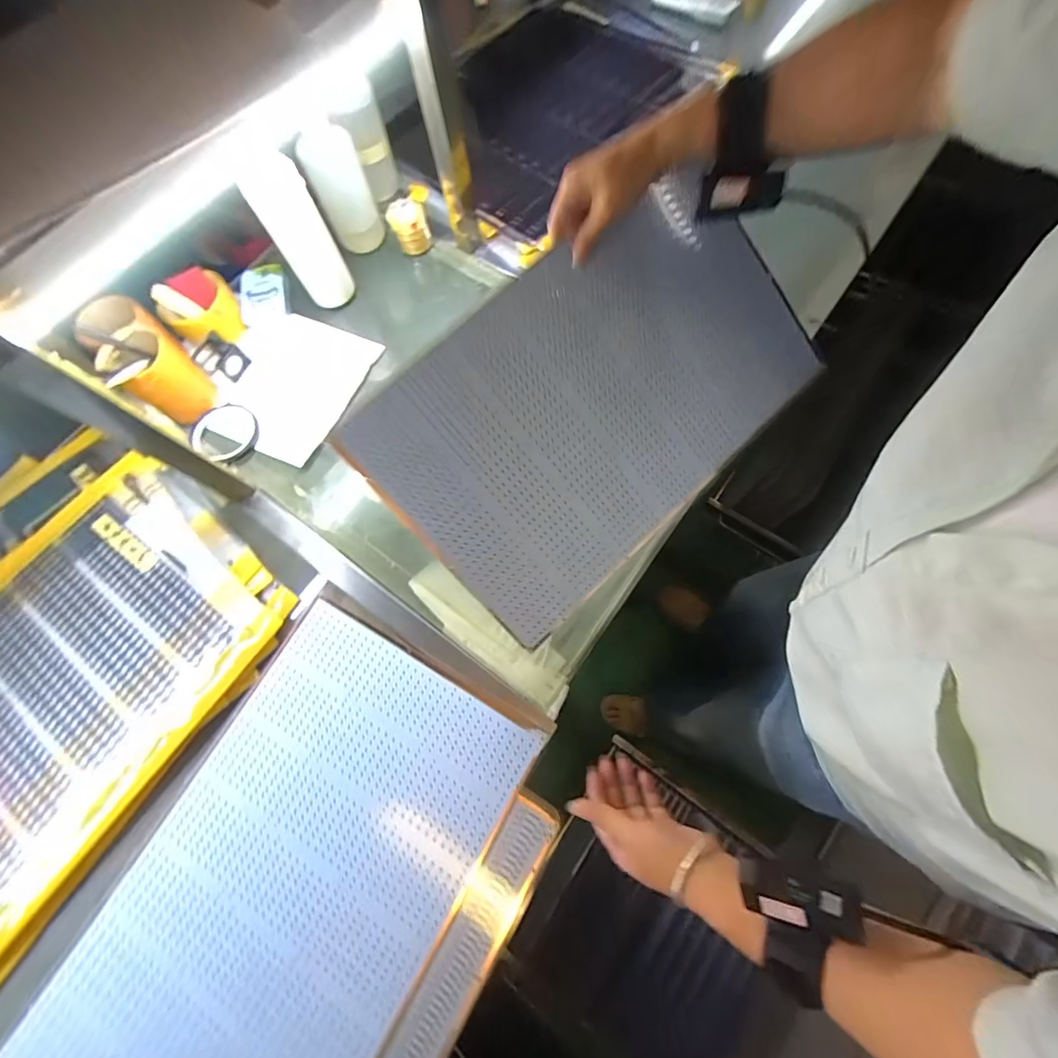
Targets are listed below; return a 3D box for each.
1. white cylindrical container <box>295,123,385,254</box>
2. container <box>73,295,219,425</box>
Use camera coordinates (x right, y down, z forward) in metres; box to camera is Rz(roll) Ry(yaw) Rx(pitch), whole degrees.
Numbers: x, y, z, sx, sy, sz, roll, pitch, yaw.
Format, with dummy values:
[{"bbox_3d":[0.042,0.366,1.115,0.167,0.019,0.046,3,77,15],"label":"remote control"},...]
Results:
[{"bbox_3d":[-0.272,-0.495,0.655,0.074,0.137,0.079,-1,71,3],"label":"white cylindrical container"},{"bbox_3d":[-0.495,-0.218,0.587,0.128,0.112,0.088,43,79,14],"label":"container"}]

